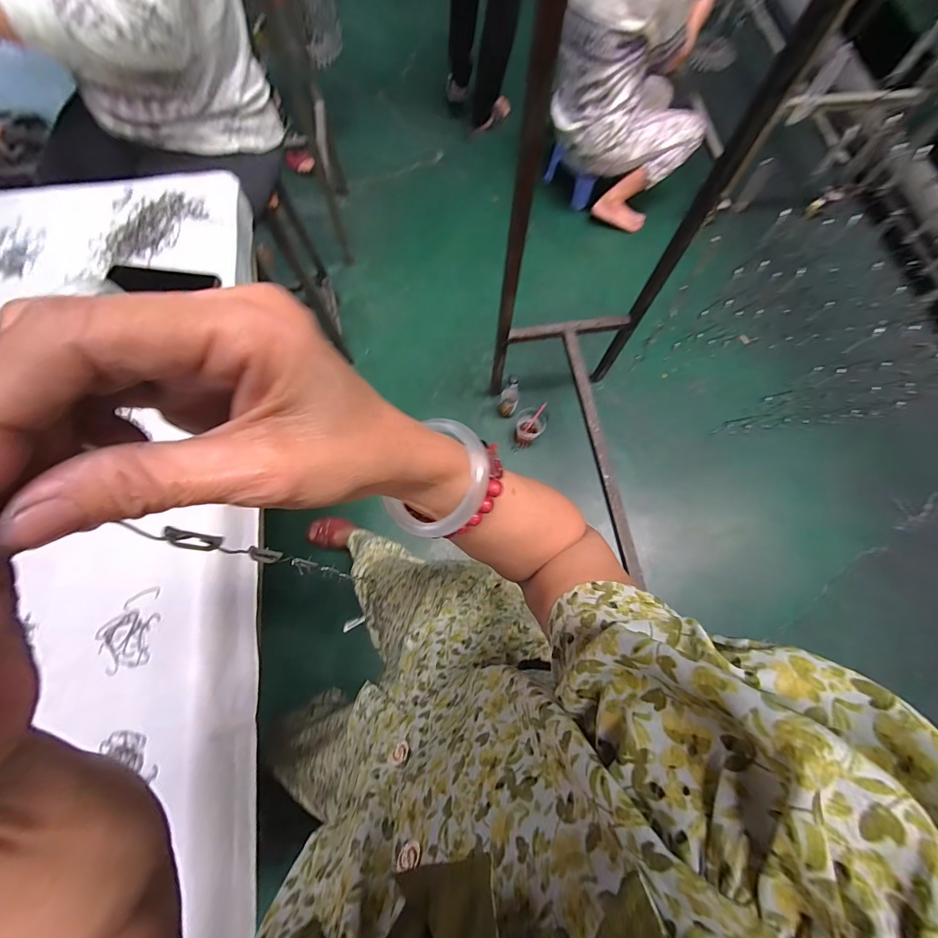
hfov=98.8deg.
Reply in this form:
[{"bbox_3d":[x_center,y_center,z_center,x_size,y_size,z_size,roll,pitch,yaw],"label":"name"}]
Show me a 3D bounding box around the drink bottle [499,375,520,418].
[{"bbox_3d":[0.136,-0.232,1.325,0.074,0.174,0.076,16,78,2],"label":"drink bottle"}]

